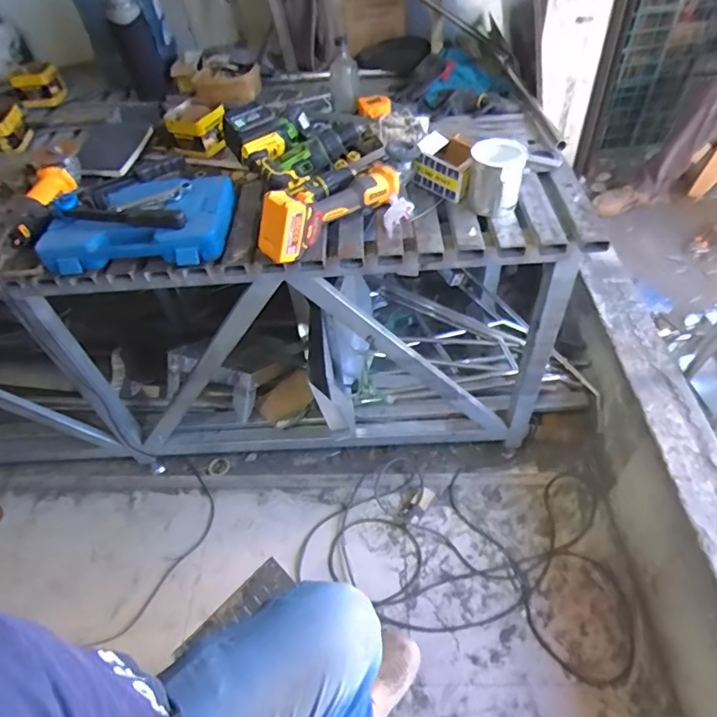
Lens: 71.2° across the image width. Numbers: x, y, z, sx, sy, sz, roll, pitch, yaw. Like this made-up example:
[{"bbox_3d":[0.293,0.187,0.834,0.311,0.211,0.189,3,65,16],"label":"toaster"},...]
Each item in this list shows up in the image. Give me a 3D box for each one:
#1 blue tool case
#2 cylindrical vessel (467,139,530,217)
[{"bbox_3d":[-0.451,-0.284,1.044,0.362,0.079,0.234,-7,49,1],"label":"blue tool case"},{"bbox_3d":[0.276,-0.364,1.007,0.106,0.111,0.096,6,50,12],"label":"cylindrical vessel"}]

